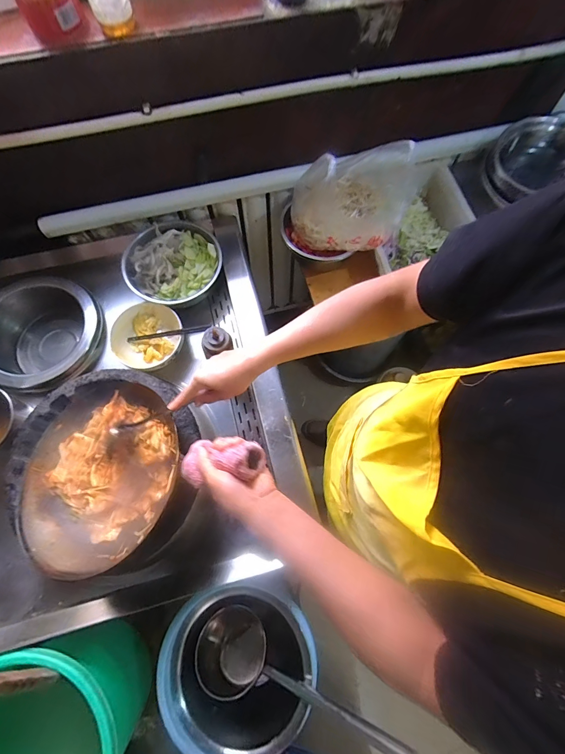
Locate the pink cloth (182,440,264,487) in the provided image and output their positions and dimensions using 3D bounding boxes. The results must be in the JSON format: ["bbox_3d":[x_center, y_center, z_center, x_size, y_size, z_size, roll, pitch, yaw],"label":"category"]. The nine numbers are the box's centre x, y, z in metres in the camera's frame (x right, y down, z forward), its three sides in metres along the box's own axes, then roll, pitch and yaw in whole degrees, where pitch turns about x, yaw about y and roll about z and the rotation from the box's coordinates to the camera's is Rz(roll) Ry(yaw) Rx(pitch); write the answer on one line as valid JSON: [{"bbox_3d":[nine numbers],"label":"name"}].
[{"bbox_3d":[-0.094,0.117,0.477,0.131,0.042,0.062,-15,69,30],"label":"pink cloth"}]

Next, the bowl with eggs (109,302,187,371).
[{"bbox_3d":[-0.320,-0.092,0.808,0.162,0.059,0.163,0,72,0],"label":"bowl with eggs"}]

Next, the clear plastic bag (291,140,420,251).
[{"bbox_3d":[0.166,-0.456,0.818,0.272,0.178,0.229,10,72,3],"label":"clear plastic bag"}]

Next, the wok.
[{"bbox_3d":[-0.362,0.177,0.653,0.309,0.098,0.326,18,73,6],"label":"wok"}]

